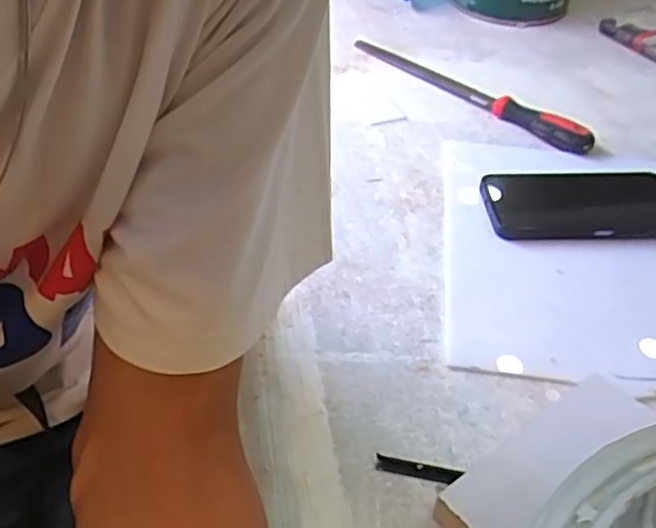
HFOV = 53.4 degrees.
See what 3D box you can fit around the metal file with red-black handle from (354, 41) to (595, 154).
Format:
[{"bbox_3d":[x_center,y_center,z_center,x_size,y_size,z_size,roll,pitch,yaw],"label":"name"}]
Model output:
[{"bbox_3d":[0.146,-0.201,0.732,0.030,0.032,0.325,-31,53,-29],"label":"metal file with red-black handle"}]

